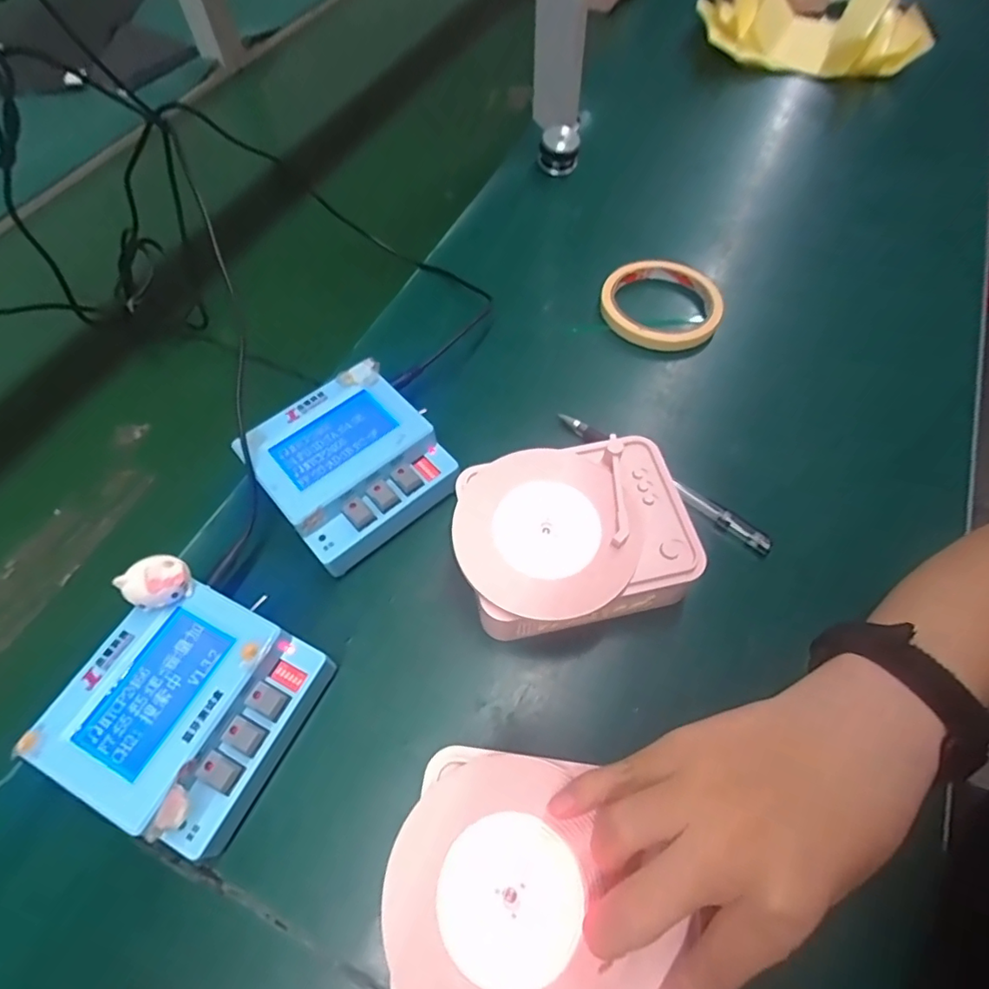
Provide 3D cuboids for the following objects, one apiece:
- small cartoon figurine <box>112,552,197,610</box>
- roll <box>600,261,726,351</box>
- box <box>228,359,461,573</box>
[{"bbox_3d":[-0.167,0.045,0.272,0.024,0.029,0.027,26,64,15],"label":"small cartoon figurine"},{"bbox_3d":[0.135,-0.155,0.439,0.095,0.015,0.085,18,63,11],"label":"roll"},{"bbox_3d":[-0.090,-0.015,0.344,0.103,0.048,0.101,-38,67,-19],"label":"box"}]

